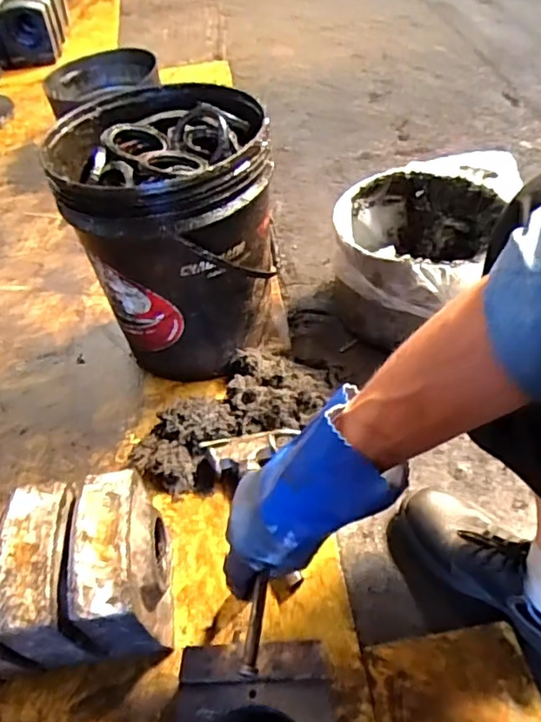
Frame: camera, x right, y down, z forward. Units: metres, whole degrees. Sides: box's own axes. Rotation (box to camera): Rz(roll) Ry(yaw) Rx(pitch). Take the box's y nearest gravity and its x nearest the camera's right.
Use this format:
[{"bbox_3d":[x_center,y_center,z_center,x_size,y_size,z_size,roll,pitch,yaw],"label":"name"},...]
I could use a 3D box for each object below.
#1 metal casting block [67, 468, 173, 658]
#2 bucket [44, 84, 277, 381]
[{"bbox_3d":[-0.162,0.236,0.648,0.087,0.189,0.157,-7,48,0],"label":"metal casting block"},{"bbox_3d":[-0.147,-0.201,0.900,0.292,0.344,0.330,-9,48,-2],"label":"bucket"}]

